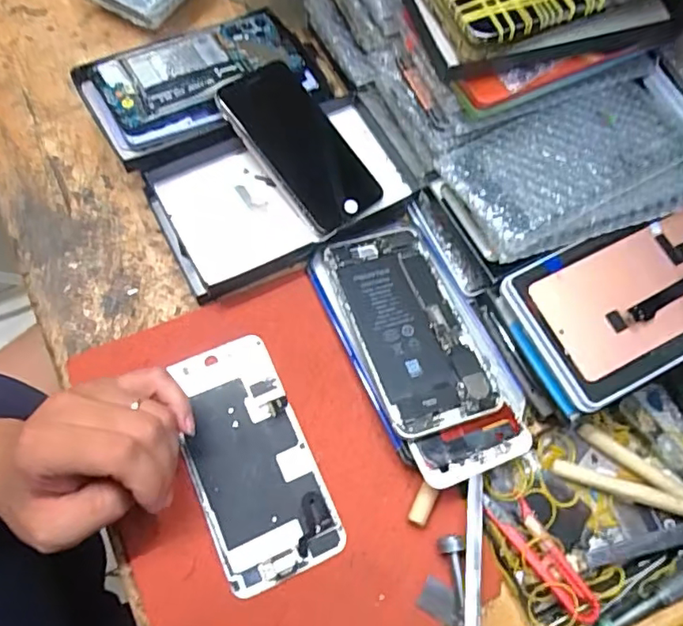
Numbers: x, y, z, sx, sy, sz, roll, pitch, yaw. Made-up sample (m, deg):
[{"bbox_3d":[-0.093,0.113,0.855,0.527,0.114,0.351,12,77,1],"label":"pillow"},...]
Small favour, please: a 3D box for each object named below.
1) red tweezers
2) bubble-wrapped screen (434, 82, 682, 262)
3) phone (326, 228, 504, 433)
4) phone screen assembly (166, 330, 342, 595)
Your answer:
[{"bbox_3d":[0.126,0.150,0.346,0.024,0.007,0.079,-33,63,-12],"label":"red tweezers"},{"bbox_3d":[0.164,-0.098,0.391,0.172,0.022,0.100,-20,71,-12],"label":"bubble-wrapped screen"},{"bbox_3d":[0.045,0.008,0.394,0.076,0.007,0.153,-17,64,-13],"label":"phone"},{"bbox_3d":[-0.058,0.092,0.365,0.074,0.009,0.152,-19,71,-8],"label":"phone screen assembly"}]

